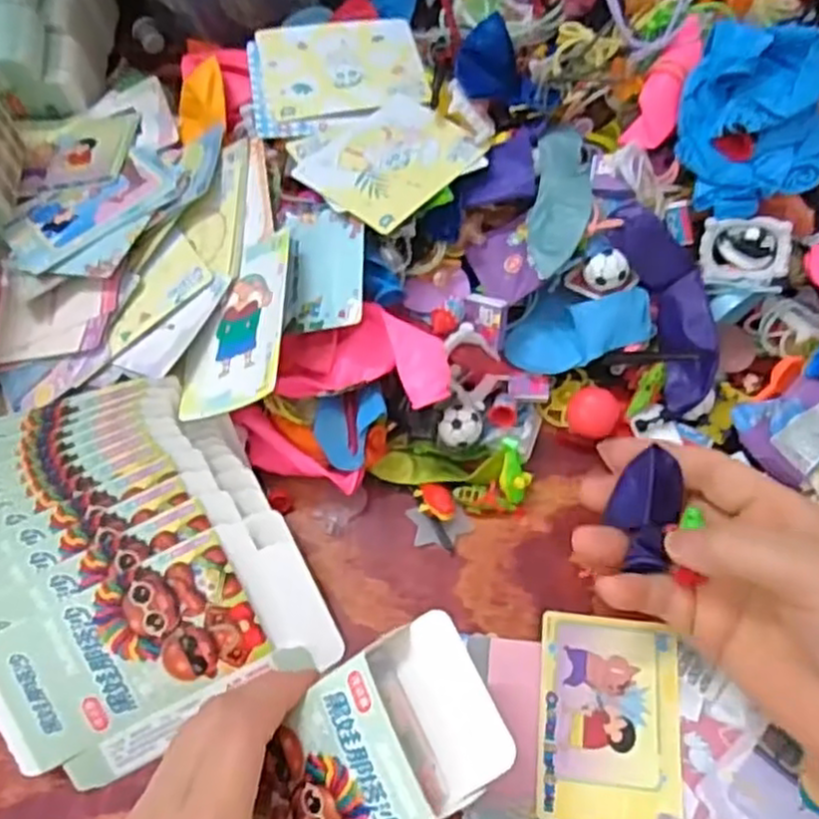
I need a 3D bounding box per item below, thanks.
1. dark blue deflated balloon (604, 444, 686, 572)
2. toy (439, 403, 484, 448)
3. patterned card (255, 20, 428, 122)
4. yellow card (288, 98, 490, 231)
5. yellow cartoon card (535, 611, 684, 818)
[{"bbox_3d":[0.102,0.044,0.318,0.029,0.024,0.045,14,67,10],"label":"dark blue deflated balloon"},{"bbox_3d":[0.026,0.009,0.379,0.021,0.018,0.019,7,66,7],"label":"toy"},{"bbox_3d":[-0.036,-0.186,0.406,0.086,0.005,0.060,-7,72,-8],"label":"patterned card"},{"bbox_3d":[-0.010,-0.126,0.374,0.064,0.004,0.083,36,63,16],"label":"yellow card"},{"bbox_3d":[0.089,0.137,0.330,0.061,0.004,0.086,5,66,6],"label":"yellow cartoon card"}]

